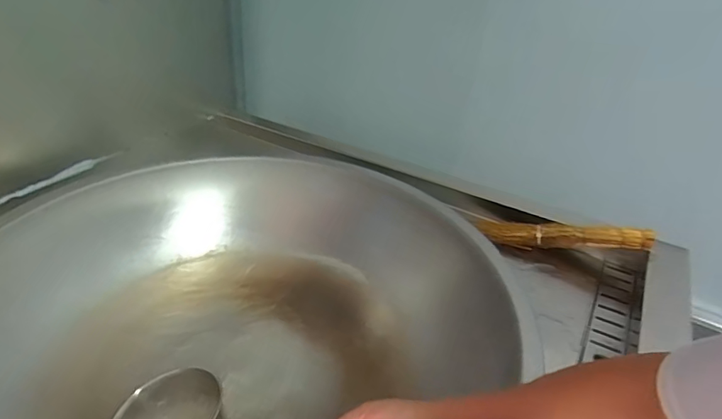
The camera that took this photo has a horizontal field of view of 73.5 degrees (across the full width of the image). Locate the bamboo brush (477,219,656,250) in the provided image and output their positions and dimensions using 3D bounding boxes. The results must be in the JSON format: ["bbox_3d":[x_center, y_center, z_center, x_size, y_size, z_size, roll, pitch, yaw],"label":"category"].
[{"bbox_3d":[0.393,0.050,0.954,0.321,0.050,0.043,2,30,19],"label":"bamboo brush"}]

